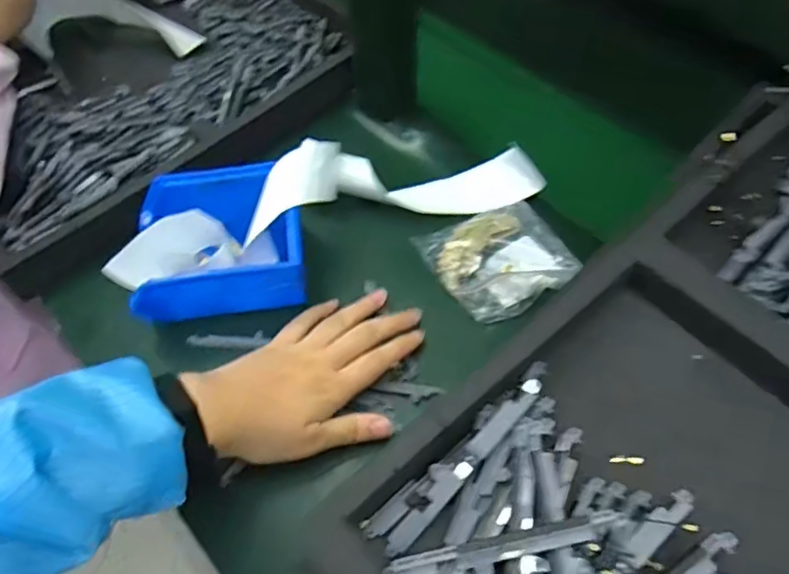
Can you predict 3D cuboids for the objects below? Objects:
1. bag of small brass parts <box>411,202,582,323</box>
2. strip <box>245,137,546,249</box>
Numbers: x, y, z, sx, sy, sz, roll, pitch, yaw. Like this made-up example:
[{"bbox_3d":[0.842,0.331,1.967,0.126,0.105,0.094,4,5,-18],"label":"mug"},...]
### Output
[{"bbox_3d":[0.089,-0.028,0.491,0.110,0.022,0.102,-28,60,-16],"label":"bag of small brass parts"},{"bbox_3d":[-0.001,-0.094,0.511,0.251,0.065,0.075,-14,57,-9],"label":"strip"}]

